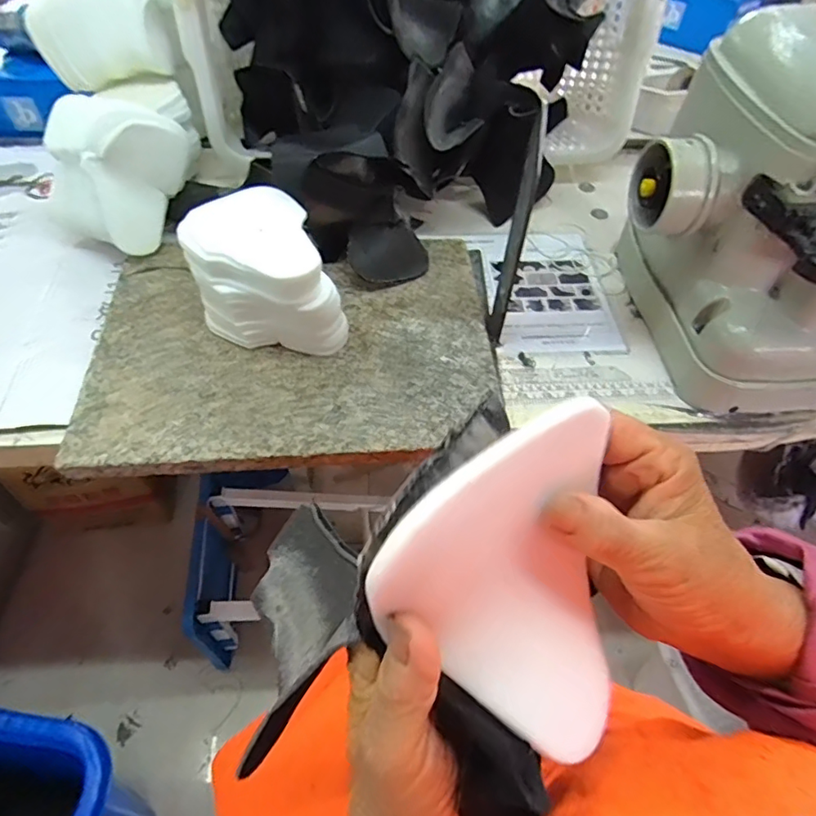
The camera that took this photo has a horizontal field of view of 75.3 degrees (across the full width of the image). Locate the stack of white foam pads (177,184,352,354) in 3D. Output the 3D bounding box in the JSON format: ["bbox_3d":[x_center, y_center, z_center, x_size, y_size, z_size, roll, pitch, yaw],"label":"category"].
[{"bbox_3d":[-0.140,-0.125,0.511,0.113,0.105,0.146,-27,55,-22],"label":"stack of white foam pads"}]

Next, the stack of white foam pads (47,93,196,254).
[{"bbox_3d":[-0.337,-0.265,0.603,0.148,0.144,0.130,20,52,15],"label":"stack of white foam pads"}]

